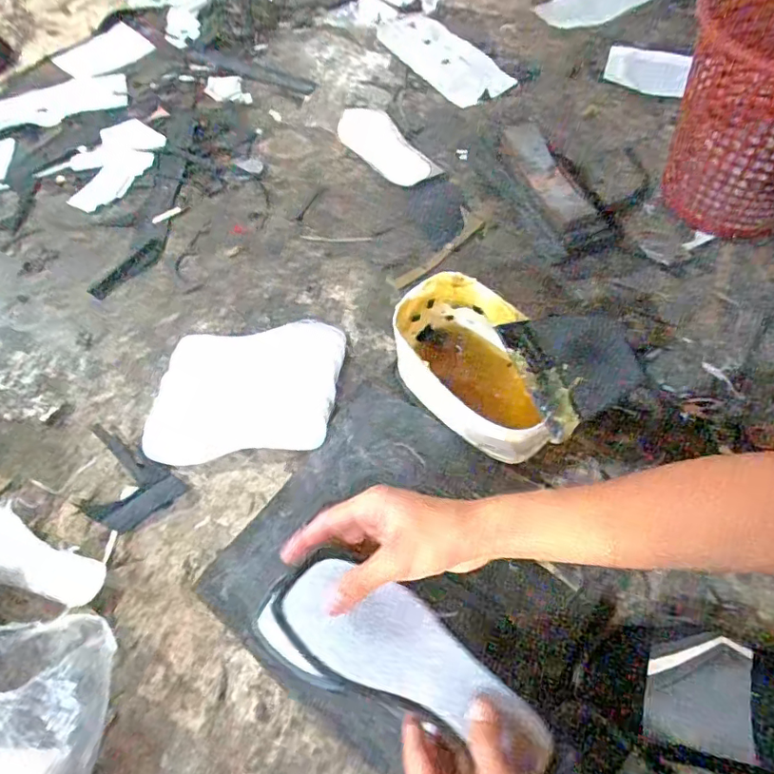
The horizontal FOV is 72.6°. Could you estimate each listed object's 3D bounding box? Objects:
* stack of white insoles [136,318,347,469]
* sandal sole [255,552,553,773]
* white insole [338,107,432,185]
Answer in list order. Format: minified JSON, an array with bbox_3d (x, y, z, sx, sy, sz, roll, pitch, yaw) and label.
[{"bbox_3d":[-0.174,0.002,0.649,0.235,0.026,0.161,-6,62,1],"label":"stack of white insoles"},{"bbox_3d":[0.019,0.198,0.385,0.222,0.009,0.079,27,66,0],"label":"sandal sole"},{"bbox_3d":[-0.010,-0.395,0.860,0.088,0.018,0.214,-26,63,-10],"label":"white insole"}]

